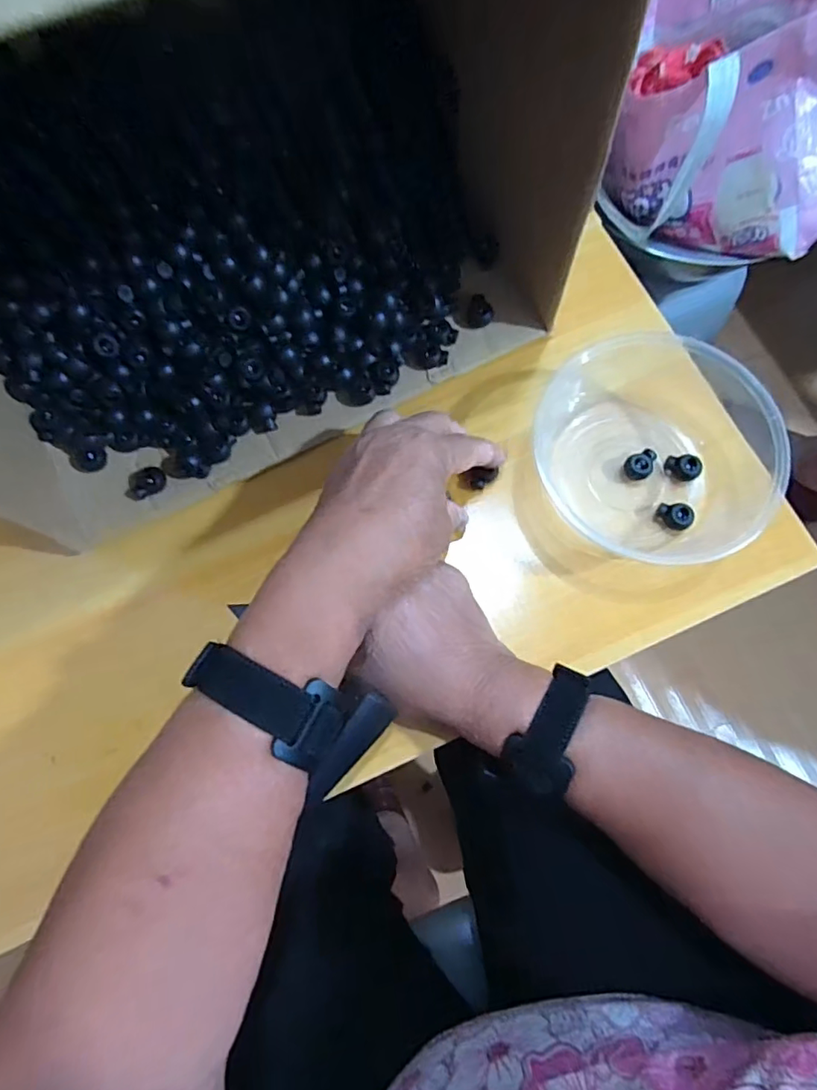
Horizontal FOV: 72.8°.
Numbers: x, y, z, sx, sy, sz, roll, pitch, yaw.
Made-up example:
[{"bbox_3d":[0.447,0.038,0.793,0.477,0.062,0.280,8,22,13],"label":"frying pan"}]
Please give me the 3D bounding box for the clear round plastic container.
[{"bbox_3d":[0.160,-0.069,0.352,0.140,0.053,0.157,-23,76,-4],"label":"clear round plastic container"}]

